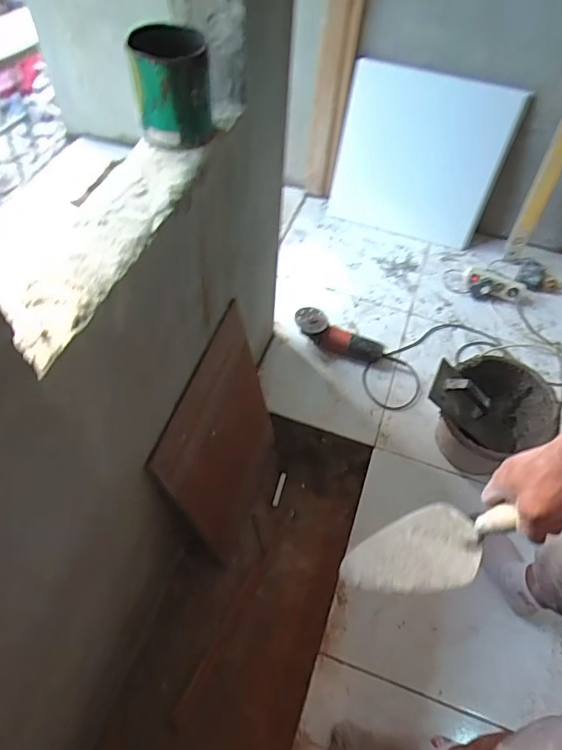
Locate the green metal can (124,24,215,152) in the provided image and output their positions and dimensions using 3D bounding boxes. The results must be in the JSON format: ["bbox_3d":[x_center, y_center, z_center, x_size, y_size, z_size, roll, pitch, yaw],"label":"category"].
[{"bbox_3d":[-0.138,-0.374,0.633,0.094,0.104,0.113,-8,55,-10],"label":"green metal can"}]

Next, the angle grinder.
[{"bbox_3d":[0.162,-0.104,1.403,0.264,0.083,0.086,25,56,13],"label":"angle grinder"}]

